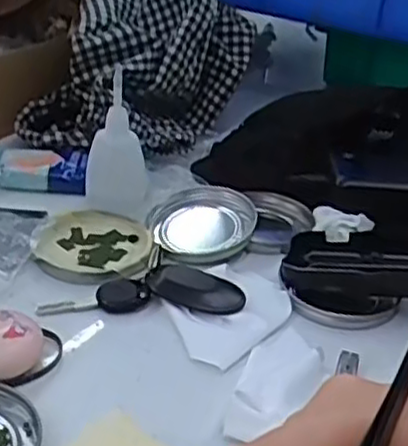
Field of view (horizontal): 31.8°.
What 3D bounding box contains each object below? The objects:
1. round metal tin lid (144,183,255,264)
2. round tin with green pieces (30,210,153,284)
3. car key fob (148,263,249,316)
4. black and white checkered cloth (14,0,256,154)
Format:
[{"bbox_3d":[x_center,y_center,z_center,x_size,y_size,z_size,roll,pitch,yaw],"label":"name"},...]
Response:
[{"bbox_3d":[-0.005,-0.002,0.516,0.074,0.016,0.084,27,36,30],"label":"round metal tin lid"},{"bbox_3d":[-0.077,0.017,0.490,0.077,0.013,0.083,0,31,-12],"label":"round tin with green pieces"},{"bbox_3d":[-0.006,0.040,0.453,0.062,0.011,0.039,11,31,7],"label":"car key fob"},{"bbox_3d":[-0.055,-0.160,0.645,0.168,0.147,0.202,13,31,10],"label":"black and white checkered cloth"}]

